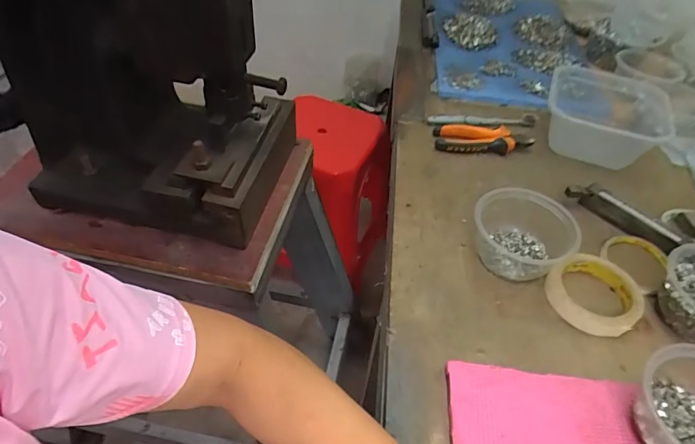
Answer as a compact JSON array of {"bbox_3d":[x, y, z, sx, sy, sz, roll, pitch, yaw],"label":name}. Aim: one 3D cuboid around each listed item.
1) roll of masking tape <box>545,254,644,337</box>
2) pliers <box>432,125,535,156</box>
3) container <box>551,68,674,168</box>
[{"bbox_3d":[0.277,0.079,0.502,0.097,0.023,0.093,1,46,-2],"label":"roll of masking tape"},{"bbox_3d":[0.207,-0.133,0.690,0.144,0.026,0.063,1,46,-2],"label":"pliers"},{"bbox_3d":[0.394,-0.166,0.701,0.163,0.073,0.202,18,48,14],"label":"container"}]

